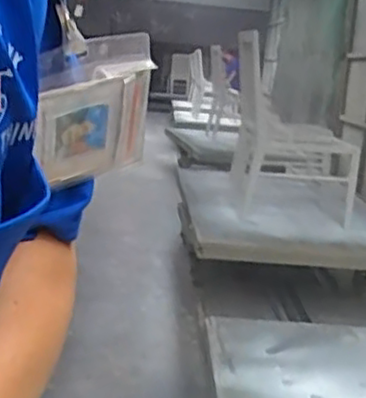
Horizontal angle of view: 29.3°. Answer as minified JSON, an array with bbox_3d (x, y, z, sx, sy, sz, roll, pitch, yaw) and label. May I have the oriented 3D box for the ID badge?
[{"bbox_3d":[-0.051,-0.048,0.397,0.076,0.081,0.016,-20,39,-39],"label":"ID badge"}]

